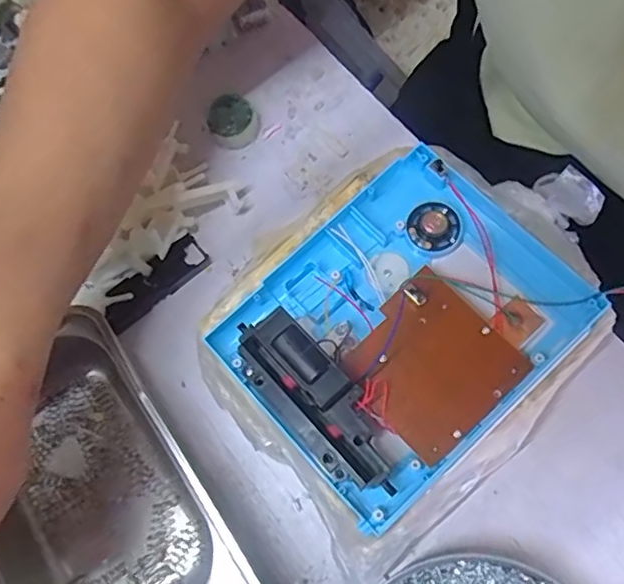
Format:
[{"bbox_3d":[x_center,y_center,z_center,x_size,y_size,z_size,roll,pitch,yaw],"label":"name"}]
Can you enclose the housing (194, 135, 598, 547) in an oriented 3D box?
[{"bbox_3d":[0.048,0.012,0.307,0.167,0.031,0.140,-42,73,-9],"label":"housing"}]

